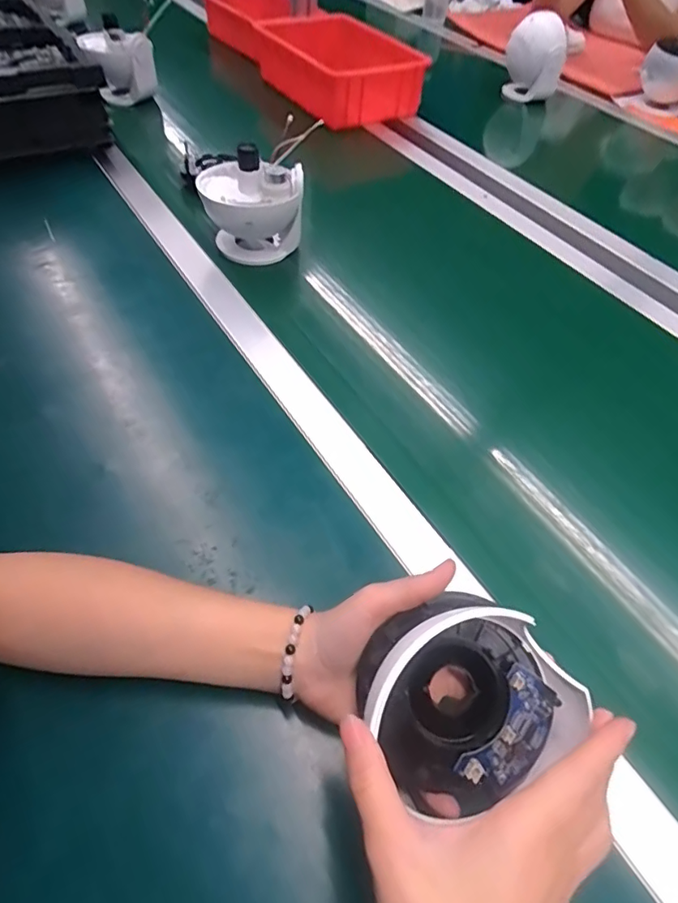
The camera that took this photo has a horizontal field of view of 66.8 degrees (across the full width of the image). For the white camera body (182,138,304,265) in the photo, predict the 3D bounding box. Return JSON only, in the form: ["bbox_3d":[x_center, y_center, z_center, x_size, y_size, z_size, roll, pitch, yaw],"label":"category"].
[{"bbox_3d":[-0.108,-0.292,0.608,0.123,0.124,0.096,-5,53,-8],"label":"white camera body"}]

